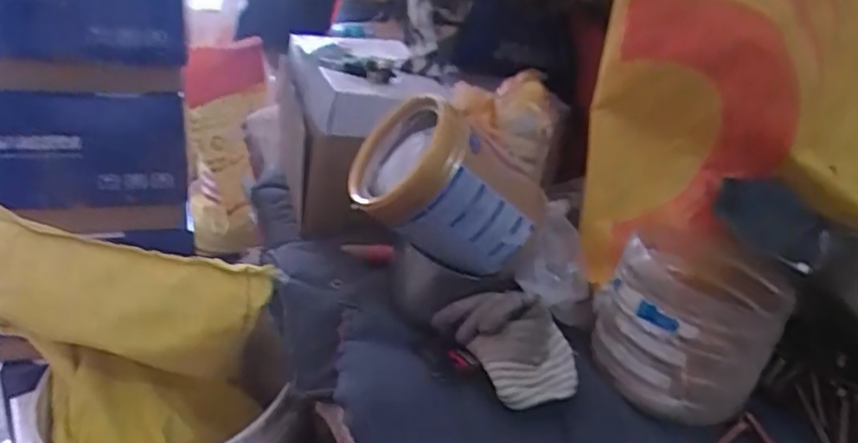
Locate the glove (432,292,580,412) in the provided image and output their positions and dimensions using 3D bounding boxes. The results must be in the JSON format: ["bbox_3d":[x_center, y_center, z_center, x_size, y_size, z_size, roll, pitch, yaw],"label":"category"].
[{"bbox_3d":[0.078,0.115,0.651,0.084,0.059,0.140,-9,32,-29],"label":"glove"}]

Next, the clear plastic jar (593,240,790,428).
[{"bbox_3d":[0.256,0.110,0.691,0.169,0.137,0.146,21,30,24],"label":"clear plastic jar"}]

